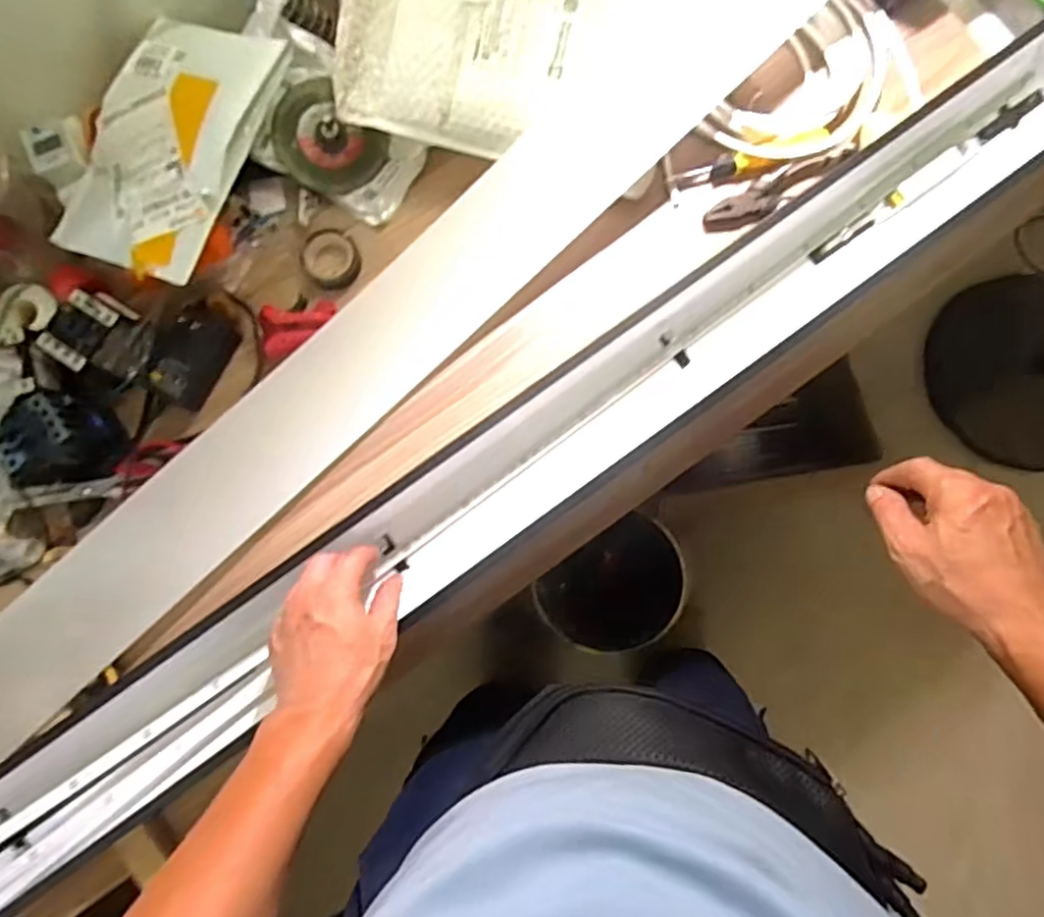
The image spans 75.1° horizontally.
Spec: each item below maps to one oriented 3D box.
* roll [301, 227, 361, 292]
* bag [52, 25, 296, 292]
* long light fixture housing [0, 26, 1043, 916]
[{"bbox_3d":[-0.181,-0.189,0.639,0.056,0.025,0.053,0,83,1],"label":"roll"},{"bbox_3d":[-0.312,-0.272,0.591,0.155,0.031,0.226,16,85,15],"label":"bag"},{"bbox_3d":[0.020,-0.004,0.580,1.174,0.063,0.111,-35,84,-5],"label":"long light fixture housing"}]

